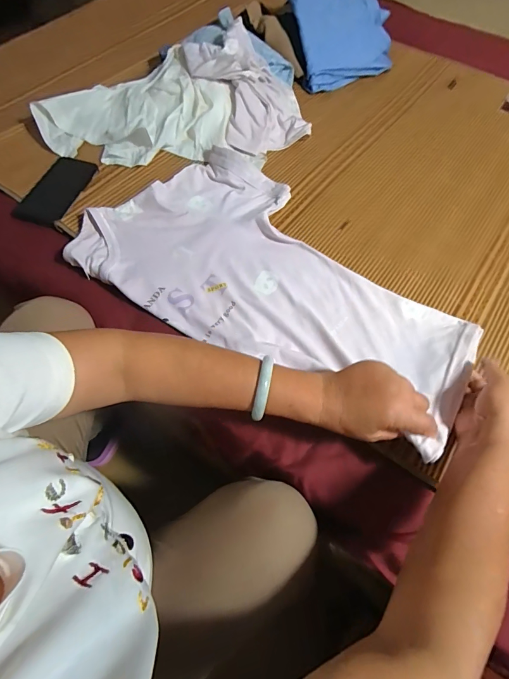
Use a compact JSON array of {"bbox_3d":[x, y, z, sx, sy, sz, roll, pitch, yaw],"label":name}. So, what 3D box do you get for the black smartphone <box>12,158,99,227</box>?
[{"bbox_3d":[-0.350,-0.266,0.636,0.086,0.013,0.160,11,62,4],"label":"black smartphone"}]

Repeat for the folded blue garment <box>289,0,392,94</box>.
[{"bbox_3d":[0.230,-0.760,0.888,0.283,0.041,0.285,-11,86,-15],"label":"folded blue garment"}]

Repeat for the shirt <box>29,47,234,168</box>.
[{"bbox_3d":[-0.234,-0.444,0.712,0.349,0.071,0.269,-28,66,-15],"label":"shirt"}]

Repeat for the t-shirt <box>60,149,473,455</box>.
[{"bbox_3d":[0.040,-0.109,0.548,0.591,0.055,0.324,30,64,13],"label":"t-shirt"}]

